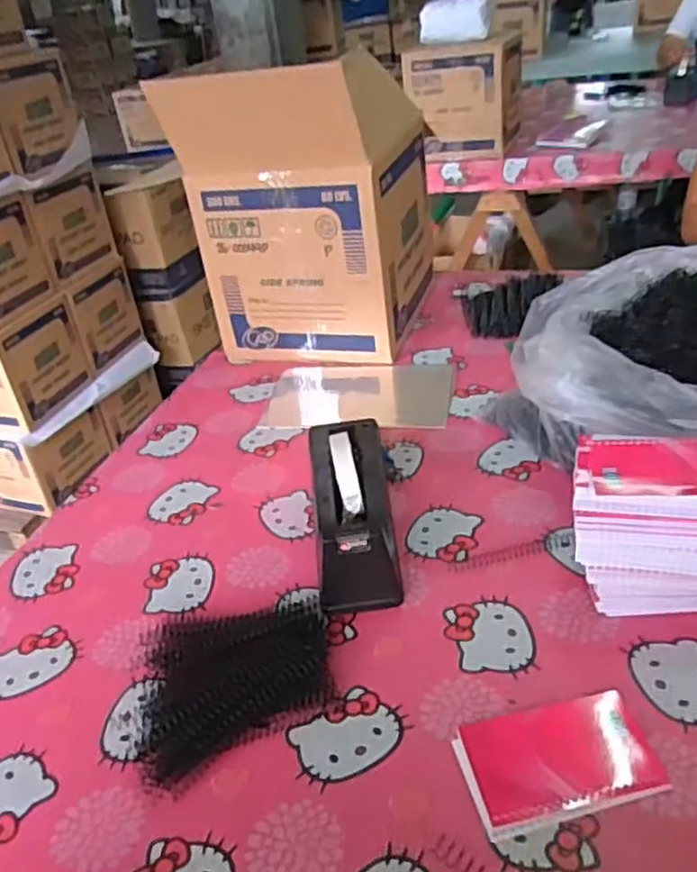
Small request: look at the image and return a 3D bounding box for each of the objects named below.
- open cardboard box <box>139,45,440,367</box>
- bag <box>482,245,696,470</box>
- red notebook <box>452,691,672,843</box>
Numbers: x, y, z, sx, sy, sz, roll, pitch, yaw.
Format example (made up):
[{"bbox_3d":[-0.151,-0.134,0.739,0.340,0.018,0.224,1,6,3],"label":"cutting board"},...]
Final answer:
[{"bbox_3d":[-0.058,-0.334,1.081,0.288,0.382,0.251,5,35,20],"label":"open cardboard box"},{"bbox_3d":[0.332,-0.081,0.761,0.255,0.216,0.340,-29,38,-29],"label":"bag"},{"bbox_3d":[0.151,0.233,0.520,0.134,0.005,0.086,-12,33,-6],"label":"red notebook"}]

